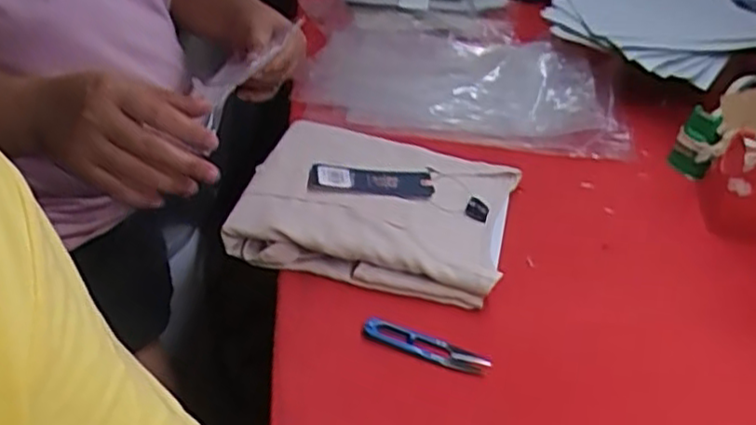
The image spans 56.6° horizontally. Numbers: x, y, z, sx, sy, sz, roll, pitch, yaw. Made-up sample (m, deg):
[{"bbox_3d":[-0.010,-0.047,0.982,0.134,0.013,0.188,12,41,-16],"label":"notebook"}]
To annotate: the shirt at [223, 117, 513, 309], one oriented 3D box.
[{"bbox_3d":[0.000,-0.012,0.696,0.253,0.041,0.208,16,37,8],"label":"shirt"}]

